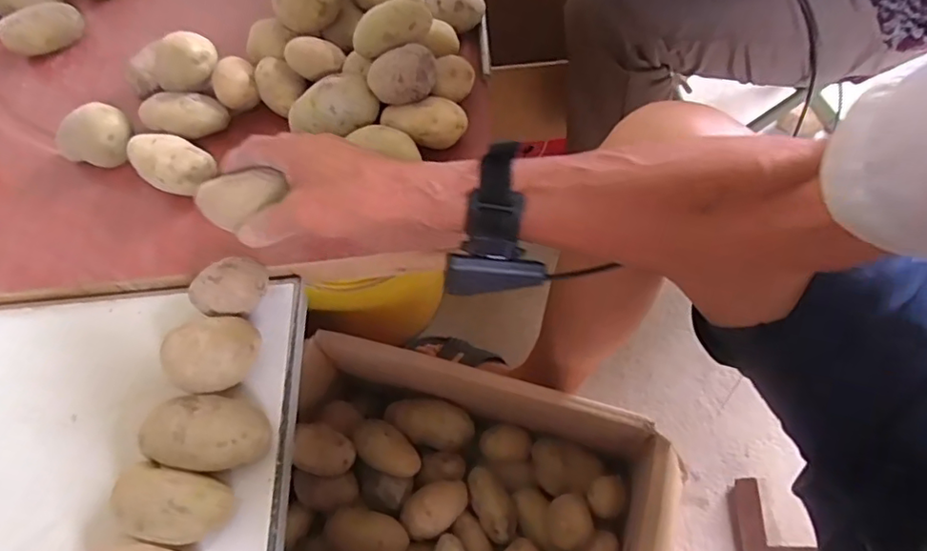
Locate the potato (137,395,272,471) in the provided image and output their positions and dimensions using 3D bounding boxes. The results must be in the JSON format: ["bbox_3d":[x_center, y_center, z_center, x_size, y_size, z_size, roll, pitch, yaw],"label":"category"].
[{"bbox_3d":[-0.191,0.120,0.429,0.088,0.059,0.053,-1,65,5],"label":"potato"}]

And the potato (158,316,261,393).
[{"bbox_3d":[-0.195,0.065,0.450,0.069,0.055,0.051,-25,65,-7],"label":"potato"}]

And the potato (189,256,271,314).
[{"bbox_3d":[-0.192,0.014,0.479,0.048,0.049,0.055,21,68,14],"label":"potato"}]

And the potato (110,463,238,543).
[{"bbox_3d":[-0.206,0.166,0.408,0.083,0.050,0.048,9,65,10],"label":"potato"}]

